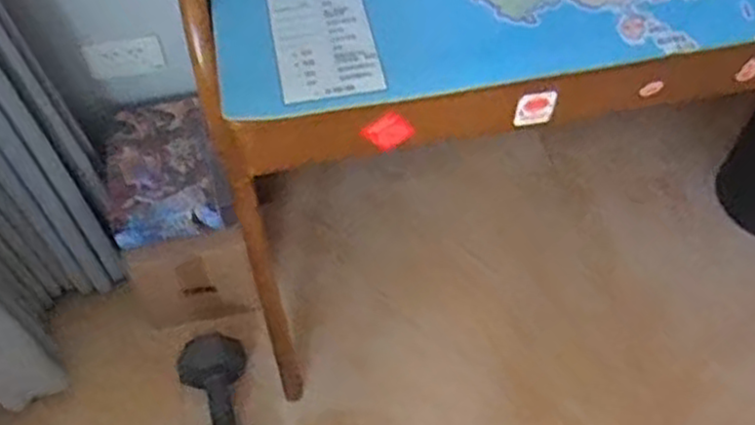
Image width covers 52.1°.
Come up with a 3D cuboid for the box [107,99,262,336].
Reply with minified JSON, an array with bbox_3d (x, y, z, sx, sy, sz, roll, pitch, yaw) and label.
[{"bbox_3d":[-0.351,0.012,1.371,0.205,0.289,0.301,-14,54,-8],"label":"box"}]

